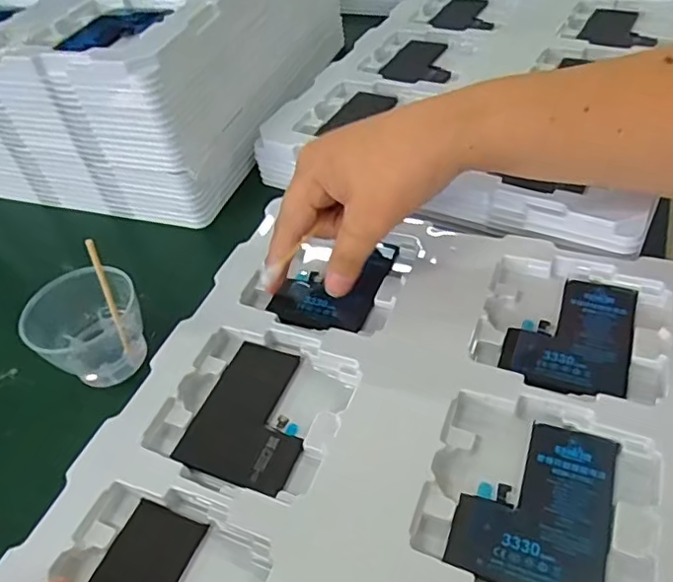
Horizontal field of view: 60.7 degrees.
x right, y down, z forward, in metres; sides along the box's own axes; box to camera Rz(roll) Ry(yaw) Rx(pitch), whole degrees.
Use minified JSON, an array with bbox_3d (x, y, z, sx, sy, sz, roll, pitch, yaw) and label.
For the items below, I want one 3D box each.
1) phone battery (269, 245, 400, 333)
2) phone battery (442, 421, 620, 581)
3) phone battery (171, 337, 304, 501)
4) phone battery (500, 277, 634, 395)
[{"bbox_3d":[-0.002,-0.007,0.358,0.061,0.008,0.078,13,47,19],"label":"phone battery"},{"bbox_3d":[0.086,0.091,0.250,0.061,0.007,0.077,13,47,19],"label":"phone battery"},{"bbox_3d":[-0.041,0.064,0.301,0.062,0.006,0.077,14,48,20],"label":"phone battery"},{"bbox_3d":[0.125,0.022,0.308,0.060,0.007,0.078,14,48,20],"label":"phone battery"}]

